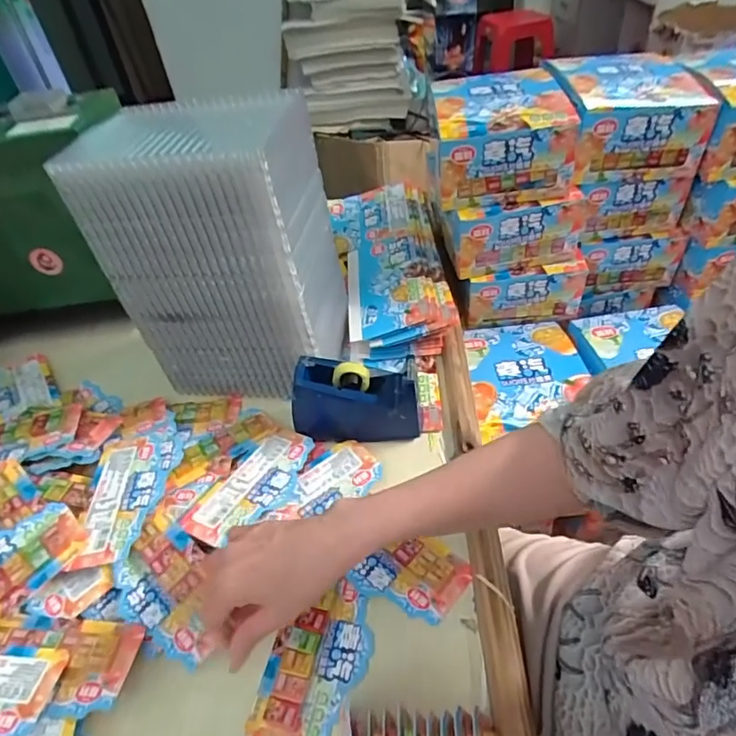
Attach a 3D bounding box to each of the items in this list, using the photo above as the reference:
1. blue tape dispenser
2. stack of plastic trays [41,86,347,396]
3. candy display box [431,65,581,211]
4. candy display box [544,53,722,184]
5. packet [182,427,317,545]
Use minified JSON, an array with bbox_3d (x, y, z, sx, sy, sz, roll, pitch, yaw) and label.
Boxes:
[{"bbox_3d":[-0.012,0.034,0.553,0.131,0.085,0.047,0,45,7],"label":"blue tape dispenser"},{"bbox_3d":[-0.146,-0.113,0.572,0.198,0.291,0.150,3,45,10],"label":"stack of plastic trays"},{"bbox_3d":[0.150,-0.289,0.646,0.169,0.096,0.164,-3,44,4],"label":"candy display box"},{"bbox_3d":[0.321,-0.316,0.656,0.165,0.098,0.178,-4,44,3],"label":"candy display box"},{"bbox_3d":[-0.112,0.116,0.520,0.076,0.019,0.144,19,50,25],"label":"packet"}]

